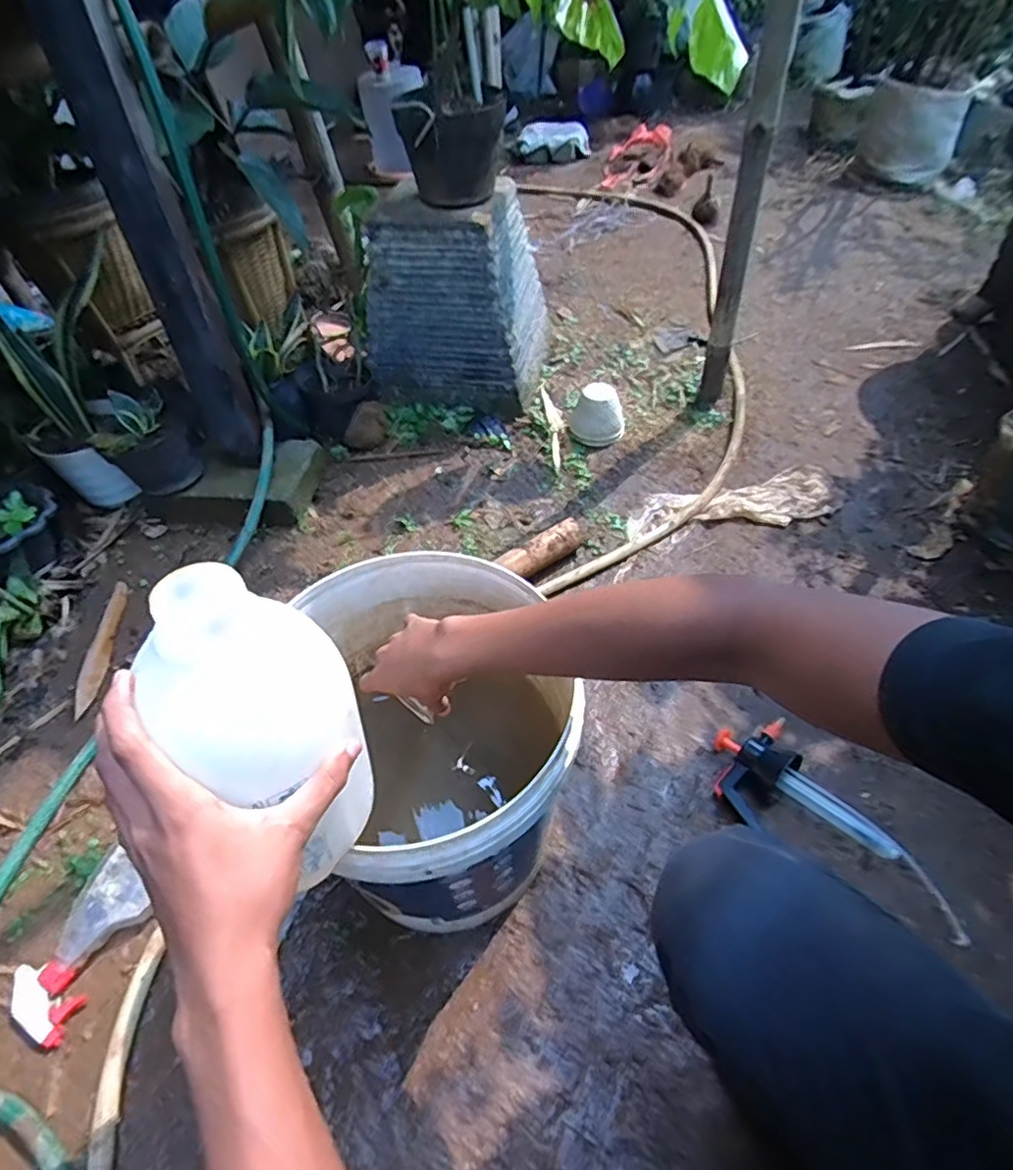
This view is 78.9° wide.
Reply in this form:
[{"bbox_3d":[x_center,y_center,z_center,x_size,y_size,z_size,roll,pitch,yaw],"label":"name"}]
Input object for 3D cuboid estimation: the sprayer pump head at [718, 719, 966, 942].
[{"bbox_3d":[0.399,0.314,0.783,0.134,0.059,0.344,-28,51,-21],"label":"sprayer pump head"}]

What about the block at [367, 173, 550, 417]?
[{"bbox_3d":[-0.112,-0.689,1.471,0.375,0.424,0.339,8,46,10],"label":"block"}]

